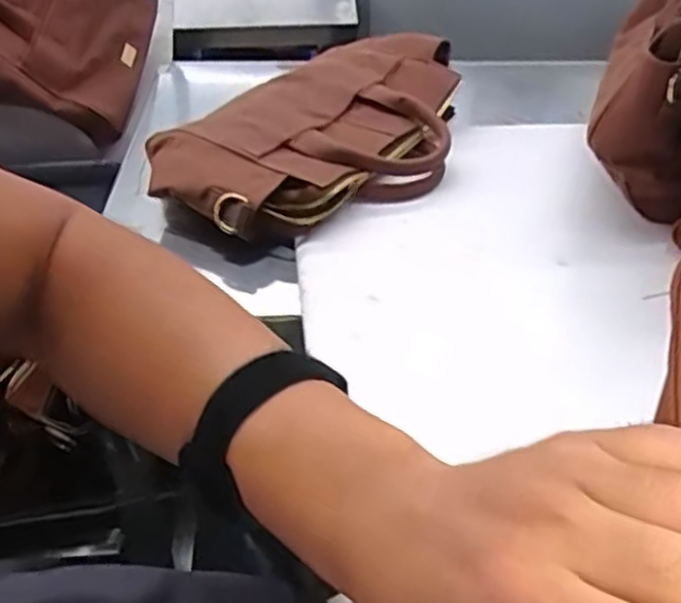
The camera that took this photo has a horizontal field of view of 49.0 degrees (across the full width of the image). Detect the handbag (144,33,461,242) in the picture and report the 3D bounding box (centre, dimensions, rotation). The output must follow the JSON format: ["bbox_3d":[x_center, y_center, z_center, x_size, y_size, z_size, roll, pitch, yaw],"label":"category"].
[{"bbox_3d":[-0.012,-0.147,0.653,0.199,0.062,0.299,26,45,31],"label":"handbag"}]

